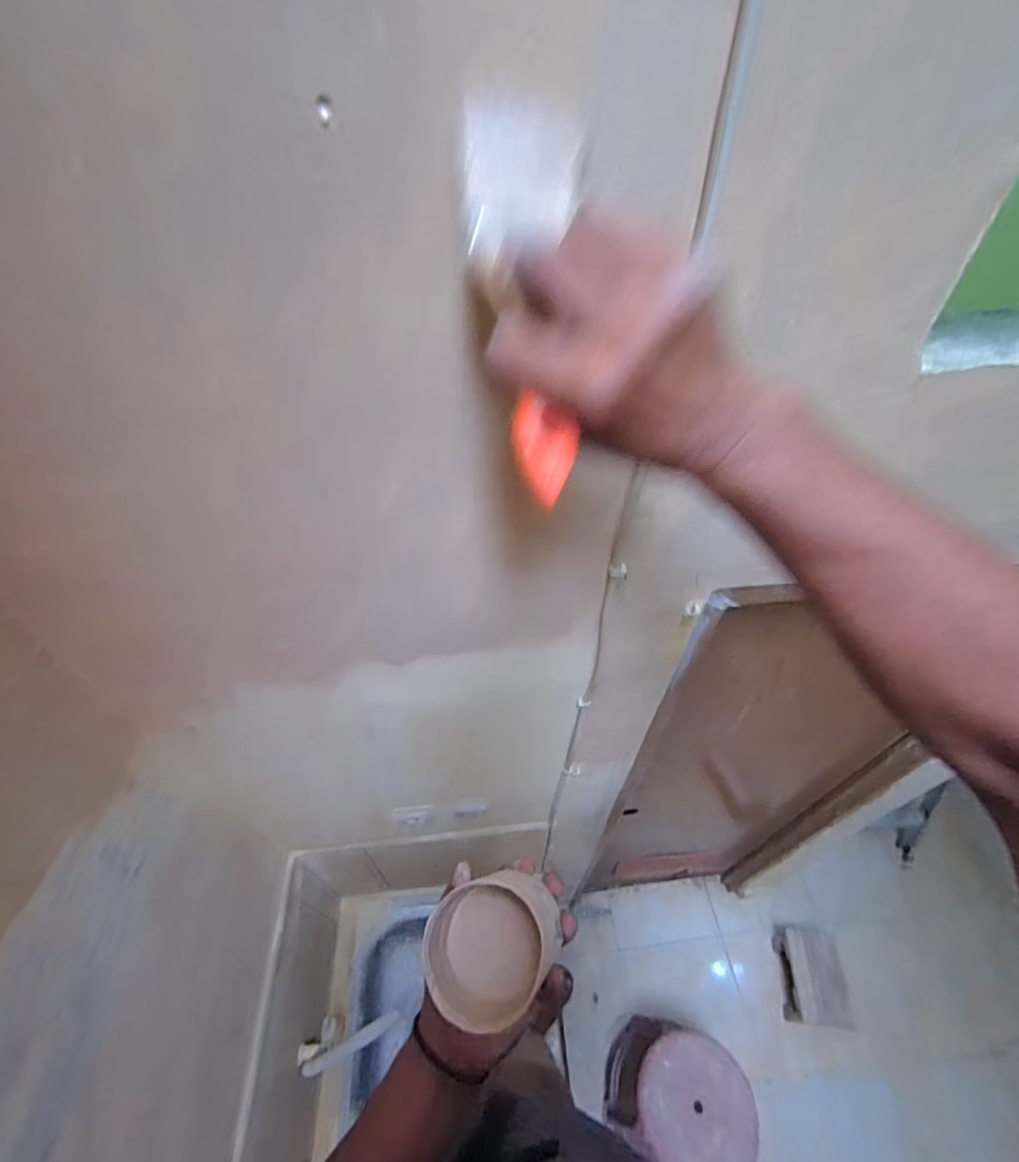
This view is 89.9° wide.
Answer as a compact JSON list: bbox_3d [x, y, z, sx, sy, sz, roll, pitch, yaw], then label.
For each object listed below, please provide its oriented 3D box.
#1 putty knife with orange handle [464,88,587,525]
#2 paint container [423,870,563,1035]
[{"bbox_3d":[0.011,-0.137,0.249,0.062,0.029,0.202,-2,80,0],"label":"putty knife with orange handle"},{"bbox_3d":[-0.011,0.278,0.386,0.096,0.075,0.090,3,52,-6],"label":"paint container"}]

